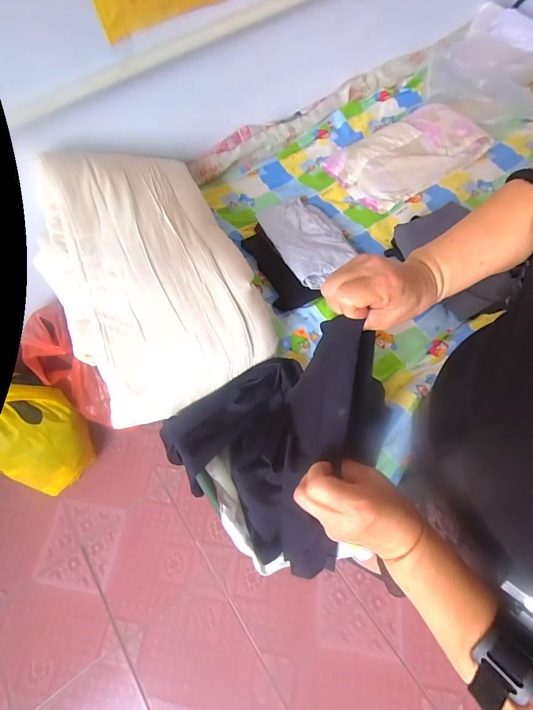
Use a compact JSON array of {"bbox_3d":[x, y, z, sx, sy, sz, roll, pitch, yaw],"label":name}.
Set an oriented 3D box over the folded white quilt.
[{"bbox_3d":[-0.253,-0.185,0.769,0.414,0.201,0.570,-29,66,-10],"label":"folded white quilt"}]

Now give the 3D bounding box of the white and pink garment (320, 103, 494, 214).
[{"bbox_3d":[0.442,-0.623,1.066,0.466,0.056,0.277,-34,72,-9],"label":"white and pink garment"}]

